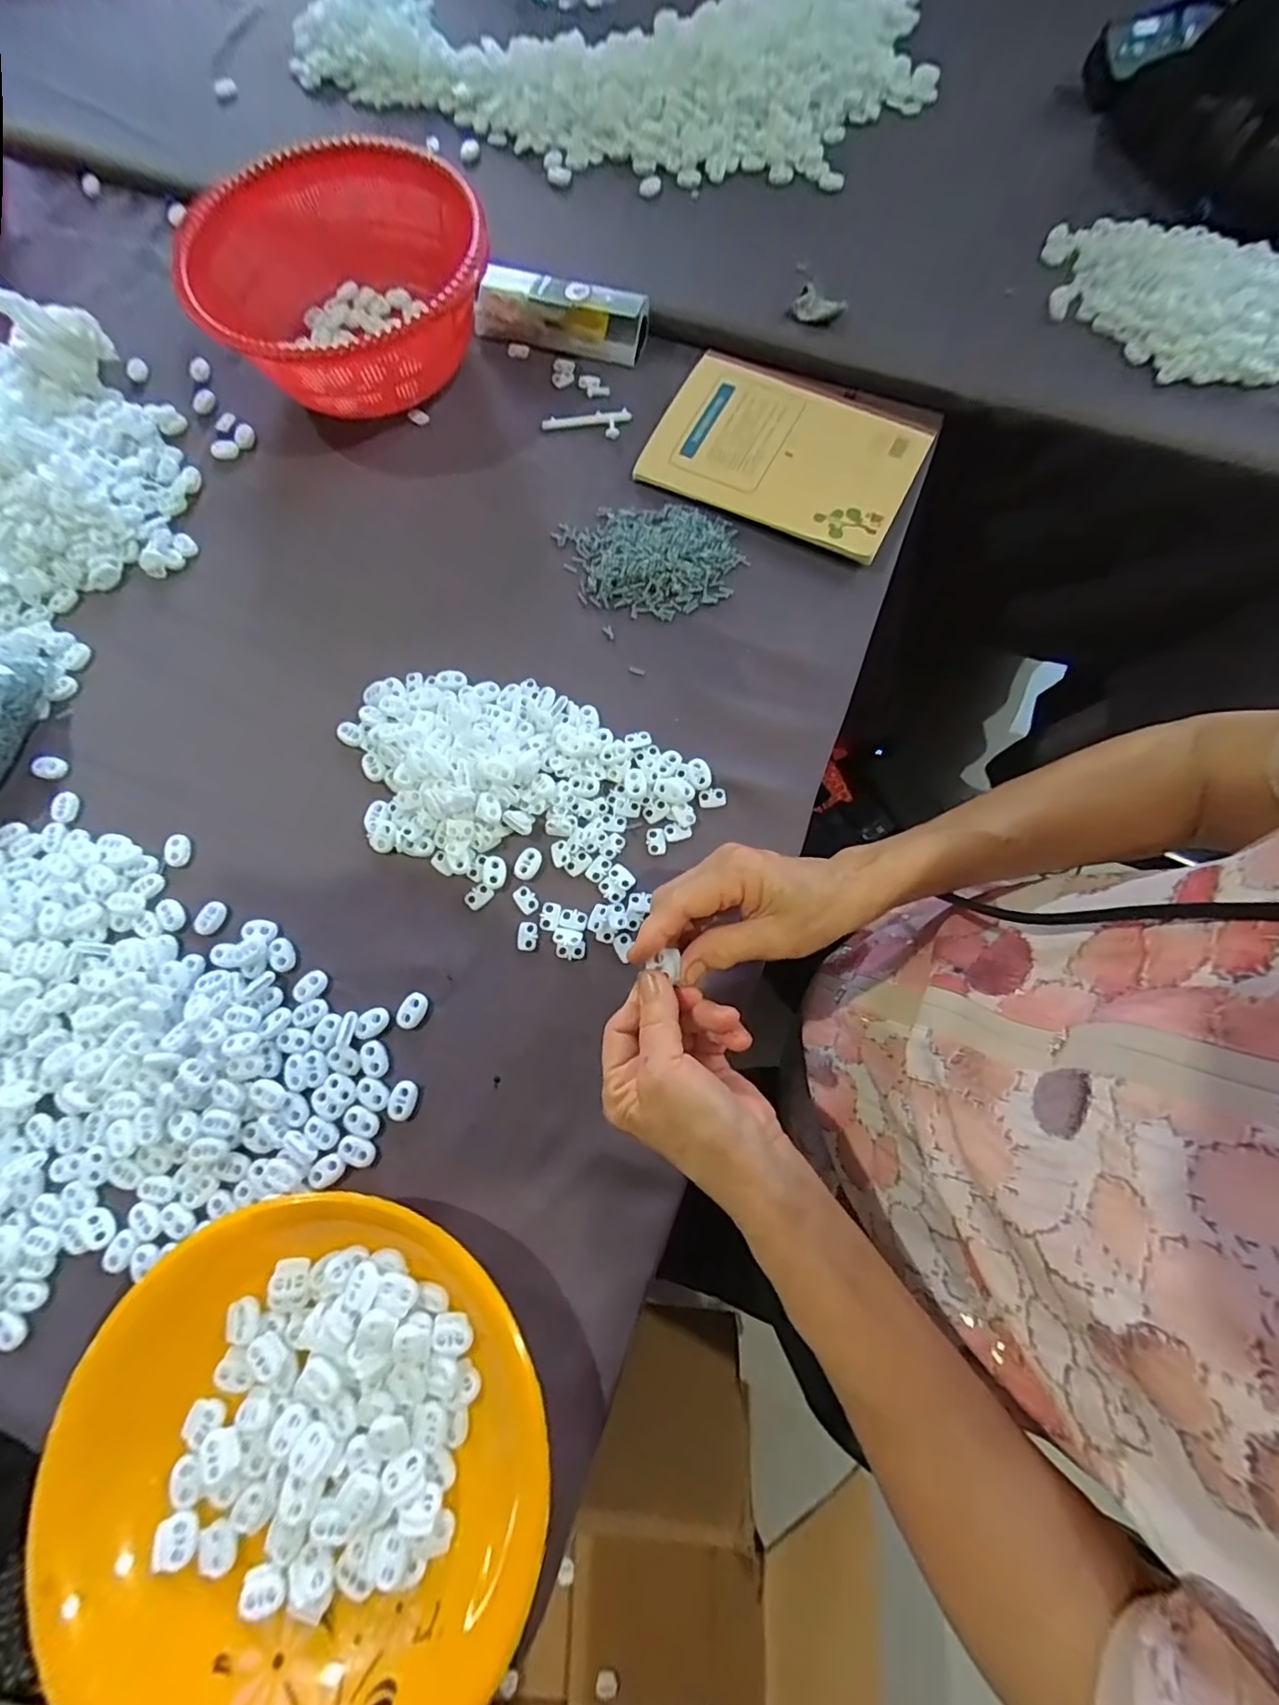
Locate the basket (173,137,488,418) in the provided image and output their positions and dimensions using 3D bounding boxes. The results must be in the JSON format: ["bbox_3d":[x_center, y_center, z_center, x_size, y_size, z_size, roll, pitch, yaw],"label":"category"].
[{"bbox_3d":[-0.234,-0.456,0.486,0.217,0.090,0.232,-11,74,-1],"label":"basket"}]

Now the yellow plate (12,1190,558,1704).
[{"bbox_3d":[-0.164,0.305,0.290,0.229,0.039,0.234,-1,74,2],"label":"yellow plate"}]

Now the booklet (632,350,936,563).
[{"bbox_3d":[0.120,-0.328,0.472,0.201,0.018,0.146,27,77,9],"label":"booklet"}]

